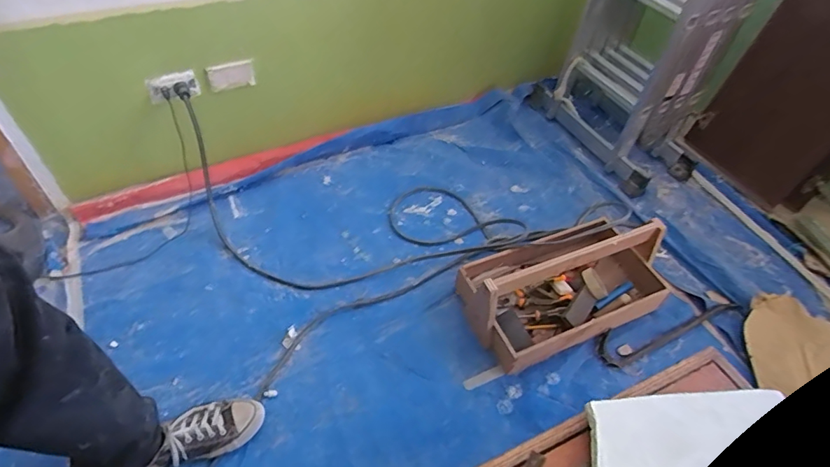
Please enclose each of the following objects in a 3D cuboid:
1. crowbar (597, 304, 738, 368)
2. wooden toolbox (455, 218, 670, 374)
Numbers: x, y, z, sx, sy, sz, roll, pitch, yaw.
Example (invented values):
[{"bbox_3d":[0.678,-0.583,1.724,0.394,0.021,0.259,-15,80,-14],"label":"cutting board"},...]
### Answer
[{"bbox_3d":[0.624,0.235,1.203,0.390,0.031,0.086,-15,51,-18],"label":"crowbar"},{"bbox_3d":[0.364,0.101,1.185,0.479,0.178,0.297,-16,52,-19],"label":"wooden toolbox"}]

